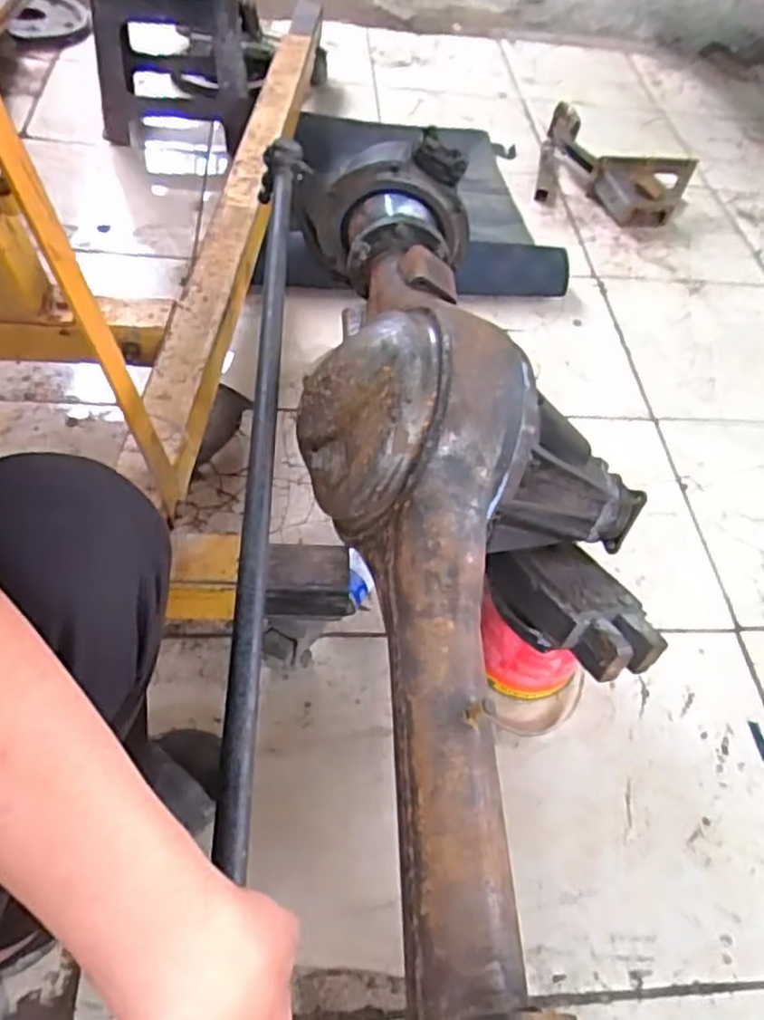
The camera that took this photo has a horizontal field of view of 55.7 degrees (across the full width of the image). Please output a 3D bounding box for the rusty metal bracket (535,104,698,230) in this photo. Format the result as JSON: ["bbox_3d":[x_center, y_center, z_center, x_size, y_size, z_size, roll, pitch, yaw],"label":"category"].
[{"bbox_3d":[0.449,-0.691,1.476,0.322,0.121,0.154,33,56,18],"label":"rusty metal bracket"}]

